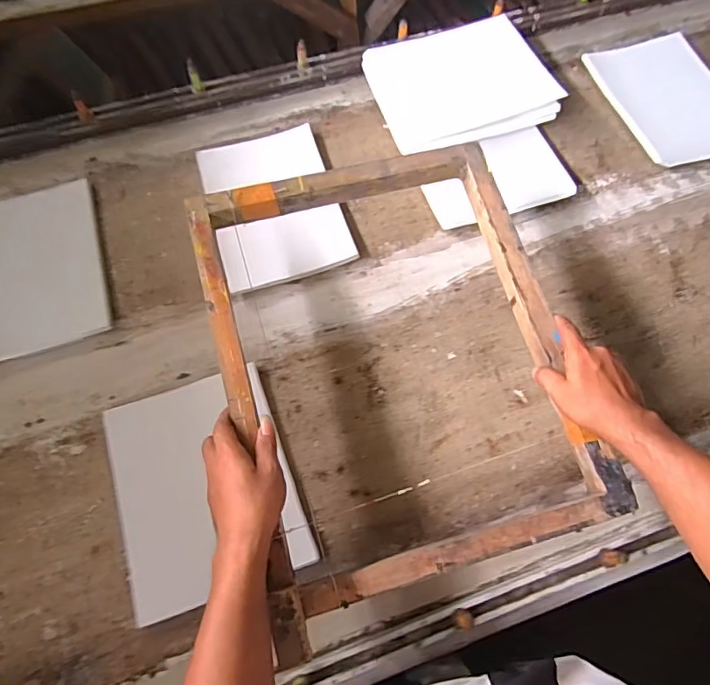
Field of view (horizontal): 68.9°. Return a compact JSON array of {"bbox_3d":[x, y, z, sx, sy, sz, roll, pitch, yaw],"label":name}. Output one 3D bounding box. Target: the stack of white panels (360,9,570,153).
[{"bbox_3d":[0.179,-0.451,0.896,0.282,0.019,0.235,-19,75,3],"label":"stack of white panels"}]

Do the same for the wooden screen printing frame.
[{"bbox_3d":[0.047,0.014,0.597,0.391,0.051,0.513,-15,73,-5],"label":"wooden screen printing frame"}]

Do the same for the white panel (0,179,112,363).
[{"bbox_3d":[-0.481,-0.112,0.767,0.195,0.014,0.272,-13,71,-16],"label":"white panel"}]

